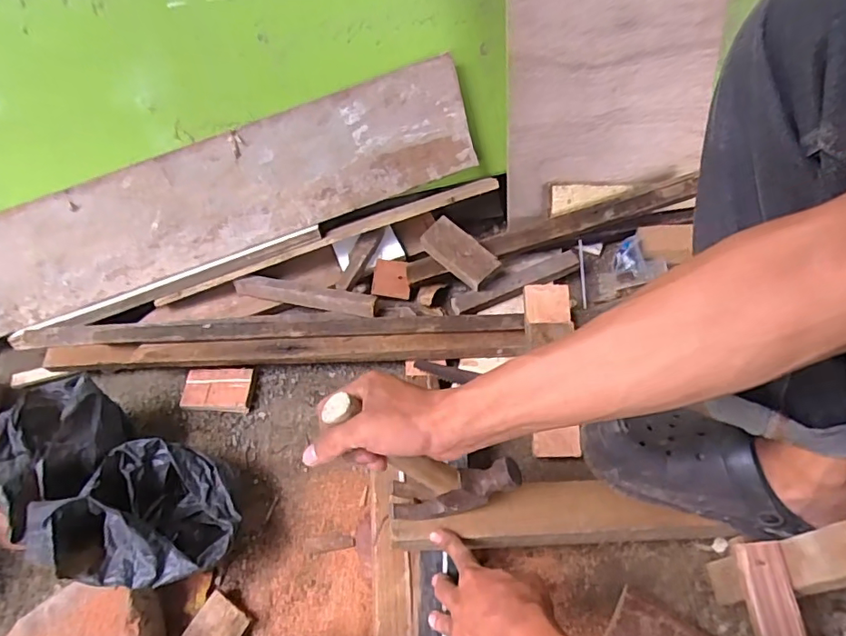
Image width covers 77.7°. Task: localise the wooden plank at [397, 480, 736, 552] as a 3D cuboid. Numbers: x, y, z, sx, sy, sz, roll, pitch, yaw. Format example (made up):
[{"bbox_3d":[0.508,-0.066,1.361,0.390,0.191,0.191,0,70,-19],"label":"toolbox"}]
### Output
[{"bbox_3d":[0.142,0.205,0.551,0.344,0.033,0.062,2,56,-5],"label":"wooden plank"}]

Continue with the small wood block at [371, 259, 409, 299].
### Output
[{"bbox_3d":[-0.049,-0.063,0.829,0.062,0.016,0.058,8,87,13],"label":"small wood block"}]

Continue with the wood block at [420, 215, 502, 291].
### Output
[{"bbox_3d":[0.055,-0.098,0.779,0.113,0.023,0.058,43,86,8],"label":"wood block"}]

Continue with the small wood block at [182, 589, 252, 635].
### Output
[{"bbox_3d":[-0.231,0.353,0.595,0.056,0.023,0.058,29,63,22],"label":"small wood block"}]

